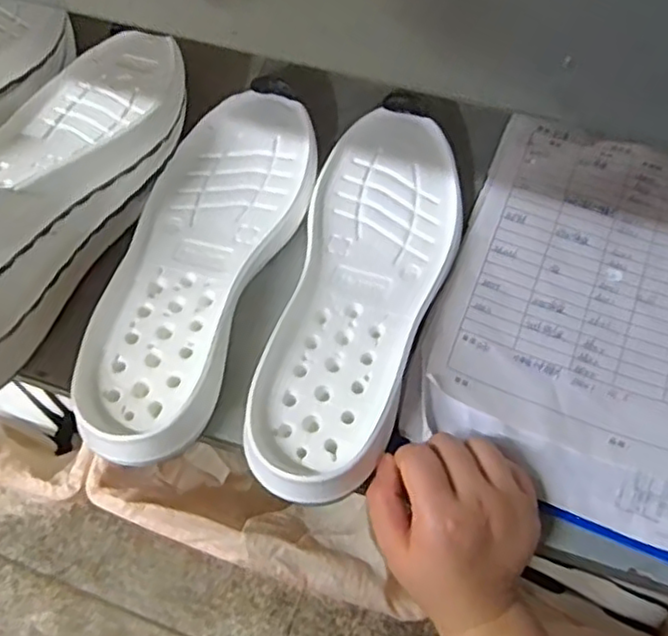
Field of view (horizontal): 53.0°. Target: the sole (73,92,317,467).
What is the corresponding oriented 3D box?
[{"bbox_3d":[-0.093,-0.042,0.452,0.102,0.034,0.275,20,70,10],"label":"sole"}]

